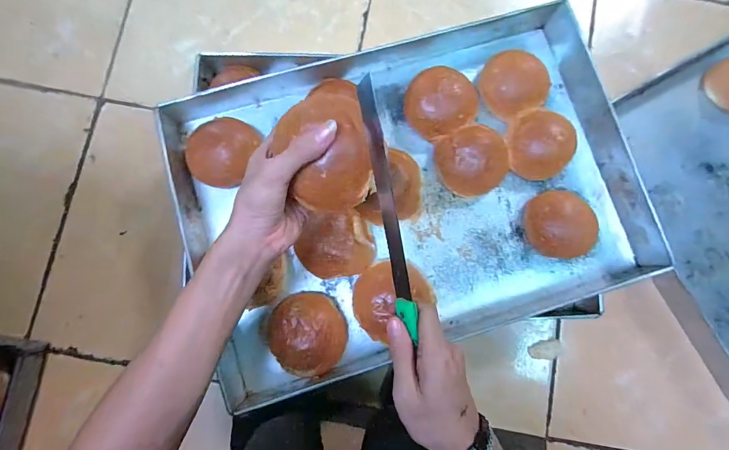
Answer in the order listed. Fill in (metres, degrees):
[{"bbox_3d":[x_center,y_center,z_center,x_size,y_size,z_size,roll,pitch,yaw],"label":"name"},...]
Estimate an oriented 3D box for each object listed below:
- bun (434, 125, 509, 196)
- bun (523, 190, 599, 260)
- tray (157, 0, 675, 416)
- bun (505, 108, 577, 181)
[{"bbox_3d":[0.158,-0.098,0.525,0.103,0.052,0.096,-25,84,-9],"label":"bun"},{"bbox_3d":[0.283,-0.002,0.508,0.091,0.052,0.095,-5,81,-7],"label":"bun"},{"bbox_3d":[0.061,-0.045,0.509,0.606,0.062,0.430,-14,82,-8],"label":"tray"},{"bbox_3d":[0.259,-0.117,0.529,0.091,0.051,0.094,1,80,-6],"label":"bun"}]

